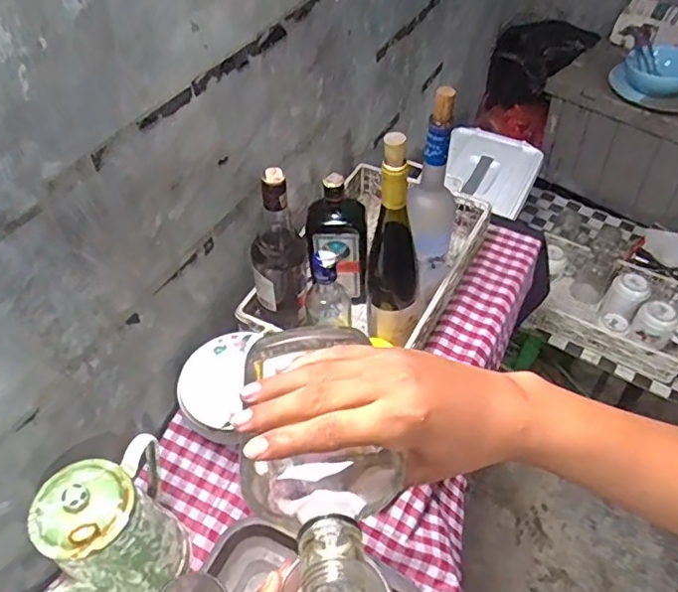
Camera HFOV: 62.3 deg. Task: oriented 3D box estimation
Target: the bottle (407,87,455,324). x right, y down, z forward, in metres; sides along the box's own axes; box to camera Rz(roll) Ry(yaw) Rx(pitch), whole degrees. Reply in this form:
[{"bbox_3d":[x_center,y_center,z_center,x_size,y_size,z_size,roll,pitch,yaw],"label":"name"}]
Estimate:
[{"bbox_3d":[0.120,-0.106,0.734,0.064,0.317,0.081,10,49,10],"label":"bottle"}]

